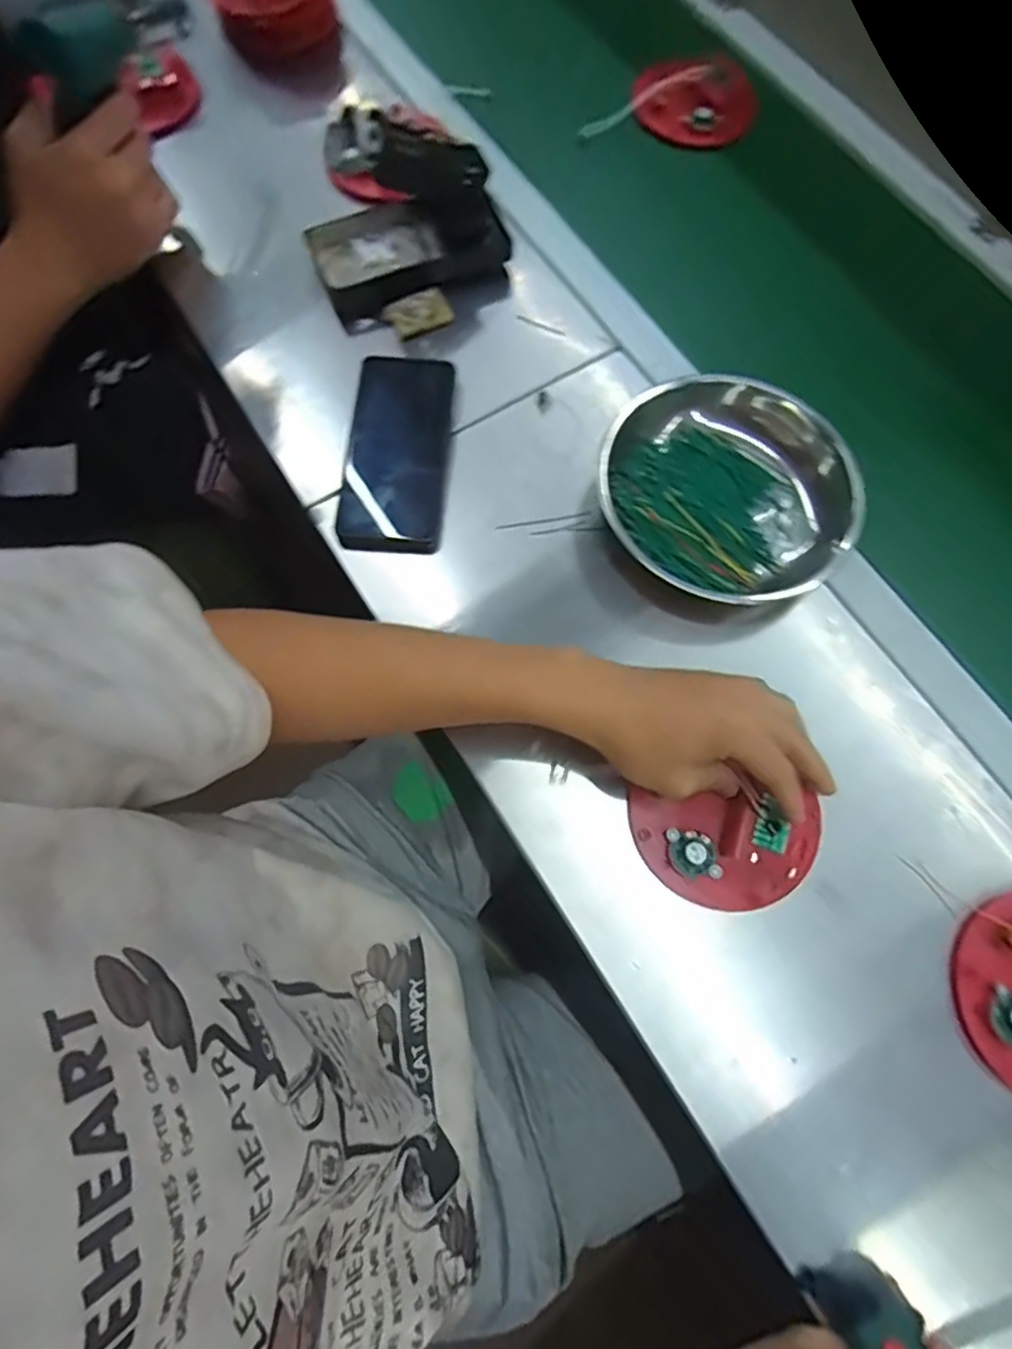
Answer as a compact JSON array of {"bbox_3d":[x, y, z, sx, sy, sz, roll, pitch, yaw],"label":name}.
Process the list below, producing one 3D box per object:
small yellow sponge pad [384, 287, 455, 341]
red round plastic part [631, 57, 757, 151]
[{"bbox_3d":[-0.074,-0.307,0.533,0.051,0.008,0.037,-26,74,-9],"label":"small yellow sponge pad"},{"bbox_3d":[0.185,-0.560,0.619,0.119,0.066,0.006,-8,35,-2],"label":"red round plastic part"}]

